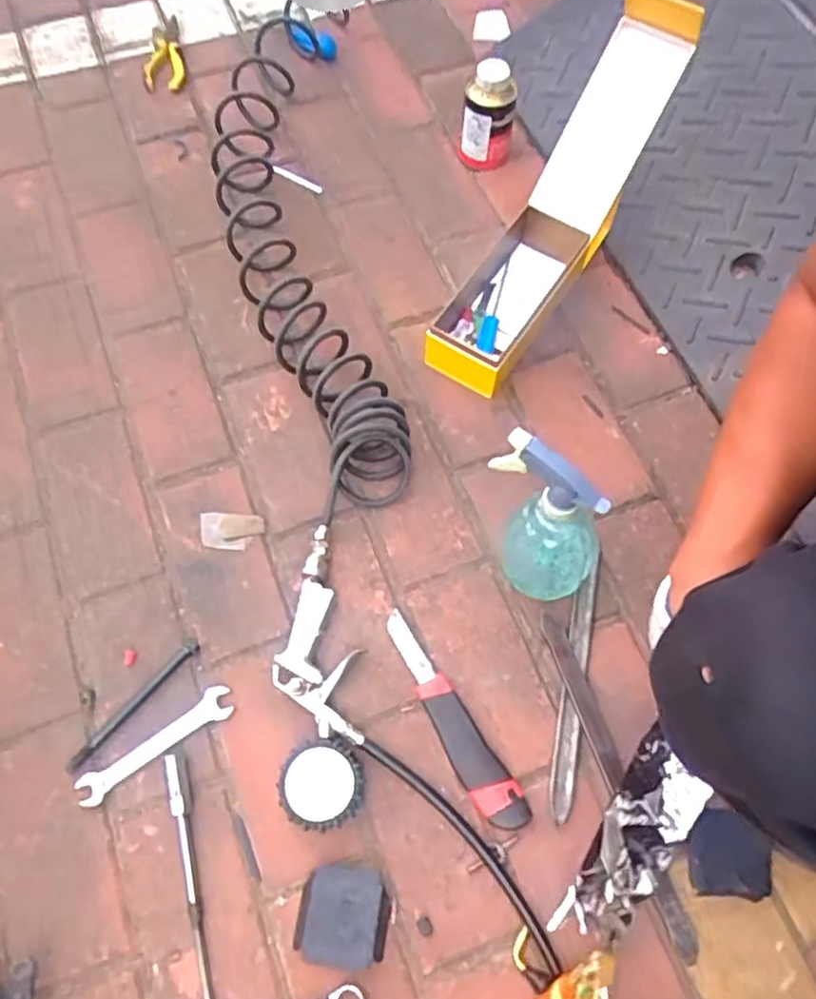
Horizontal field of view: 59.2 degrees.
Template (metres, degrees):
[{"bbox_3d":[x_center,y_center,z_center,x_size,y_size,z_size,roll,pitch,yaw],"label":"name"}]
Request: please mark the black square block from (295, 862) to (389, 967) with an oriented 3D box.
[{"bbox_3d":[-0.051,0.330,0.571,0.069,0.028,0.067,8,68,3],"label":"black square block"}]

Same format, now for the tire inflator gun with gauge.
[{"bbox_3d":[-0.079,0.152,0.645,0.075,0.038,0.257,-1,68,-1],"label":"tire inflator gun with gauge"}]

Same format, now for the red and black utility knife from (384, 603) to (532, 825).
[{"bbox_3d":[0.034,0.194,0.637,0.038,0.020,0.205,-32,71,-13],"label":"red and black utility knife"}]

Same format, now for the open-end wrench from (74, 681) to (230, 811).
[{"bbox_3d":[-0.218,0.212,0.625,0.144,0.006,0.028,-32,71,-13],"label":"open-end wrench"}]

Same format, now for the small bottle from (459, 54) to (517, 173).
[{"bbox_3d":[0.096,-0.455,0.860,0.060,0.126,0.053,9,68,3],"label":"small bottle"}]

